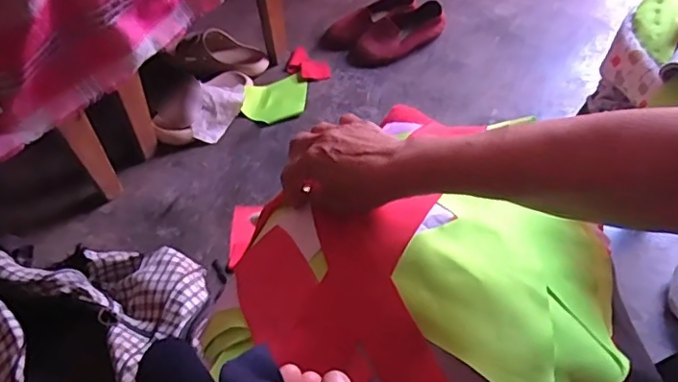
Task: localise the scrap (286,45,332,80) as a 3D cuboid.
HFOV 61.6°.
[{"bbox_3d":[-0.059,-0.258,1.170,0.100,0.016,0.066,26,53,20],"label":"scrap"}]

